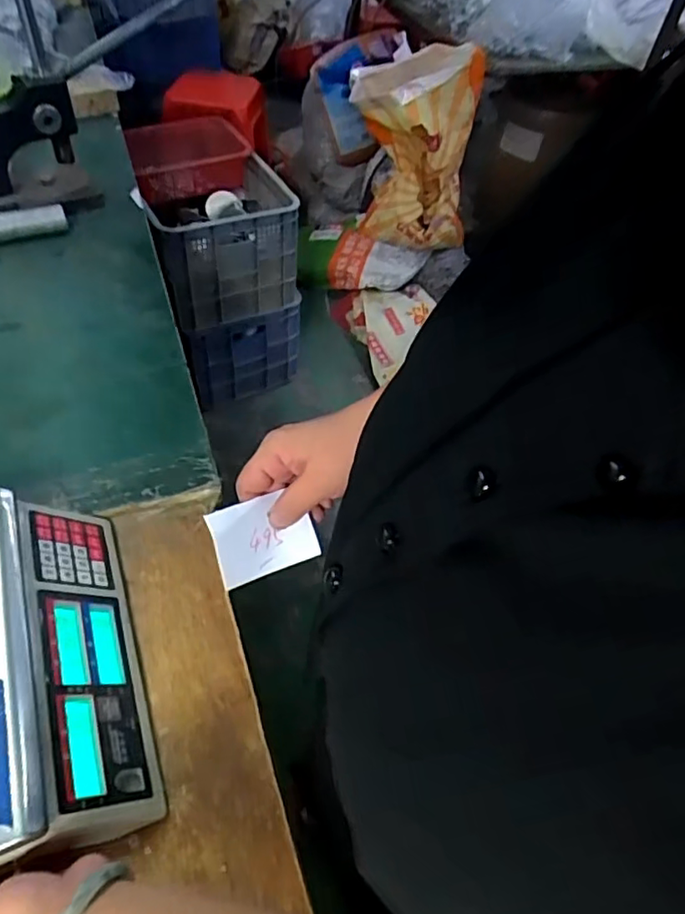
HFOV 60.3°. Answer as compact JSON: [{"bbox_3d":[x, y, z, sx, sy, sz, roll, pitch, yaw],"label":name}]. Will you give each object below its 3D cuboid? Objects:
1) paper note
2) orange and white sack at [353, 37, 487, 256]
[{"bbox_3d":[-0.054,0.055,0.408,0.070,0.009,0.052,-17,94,-26],"label":"paper note"},{"bbox_3d":[0.209,-0.905,1.767,0.309,0.566,0.249,28,53,17],"label":"orange and white sack"}]

